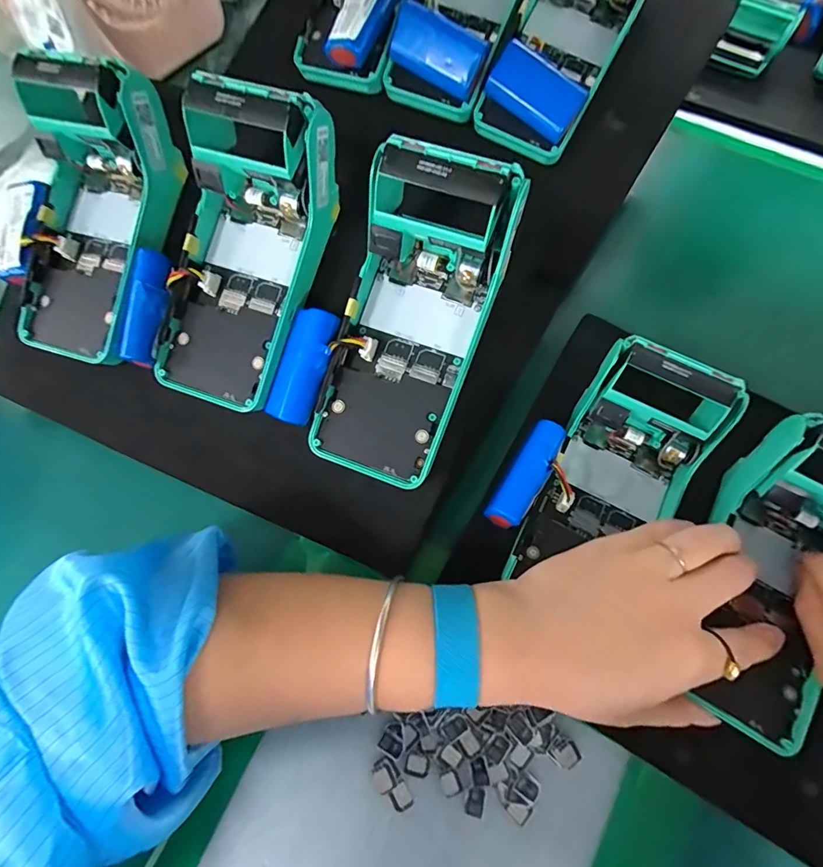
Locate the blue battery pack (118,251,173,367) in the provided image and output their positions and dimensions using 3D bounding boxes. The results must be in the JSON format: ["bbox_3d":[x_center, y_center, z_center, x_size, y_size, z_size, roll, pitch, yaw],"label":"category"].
[{"bbox_3d":[-0.158,-0.074,0.265,0.021,0.018,0.067,12,93,5],"label":"blue battery pack"}]

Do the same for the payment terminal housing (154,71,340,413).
[{"bbox_3d":[-0.100,-0.106,0.271,0.087,0.068,0.170,24,106,8],"label":"payment terminal housing"}]

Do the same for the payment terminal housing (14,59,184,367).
[{"bbox_3d":[-0.195,-0.130,0.275,0.085,0.059,0.163,24,103,8],"label":"payment terminal housing"}]

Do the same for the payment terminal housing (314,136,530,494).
[{"bbox_3d":[0.001,-0.060,0.253,0.080,0.057,0.173,24,111,8],"label":"payment terminal housing"}]

